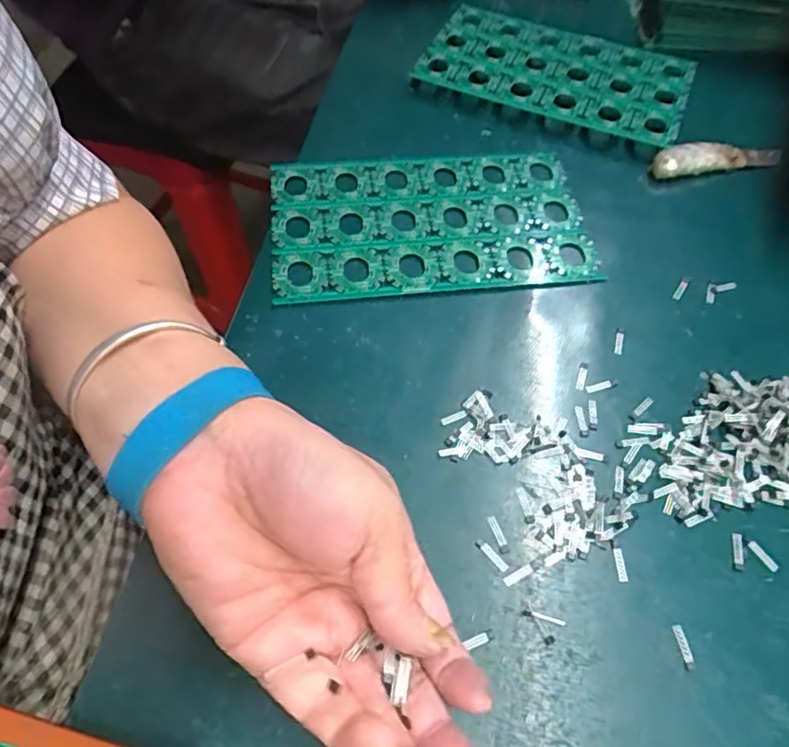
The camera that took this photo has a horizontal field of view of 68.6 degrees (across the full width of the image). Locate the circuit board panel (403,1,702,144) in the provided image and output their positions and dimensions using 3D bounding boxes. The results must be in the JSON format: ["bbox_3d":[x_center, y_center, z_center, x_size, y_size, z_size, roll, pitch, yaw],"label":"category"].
[{"bbox_3d":[0.133,-0.247,0.471,0.202,0.015,0.129,19,57,9],"label":"circuit board panel"}]

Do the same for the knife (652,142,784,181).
[{"bbox_3d":[0.237,-0.160,0.427,0.108,0.014,0.023,-13,58,-12],"label":"knife"}]

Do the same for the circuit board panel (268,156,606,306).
[{"bbox_3d":[0.024,-0.100,0.381,0.204,0.008,0.121,-4,57,-7],"label":"circuit board panel"}]

